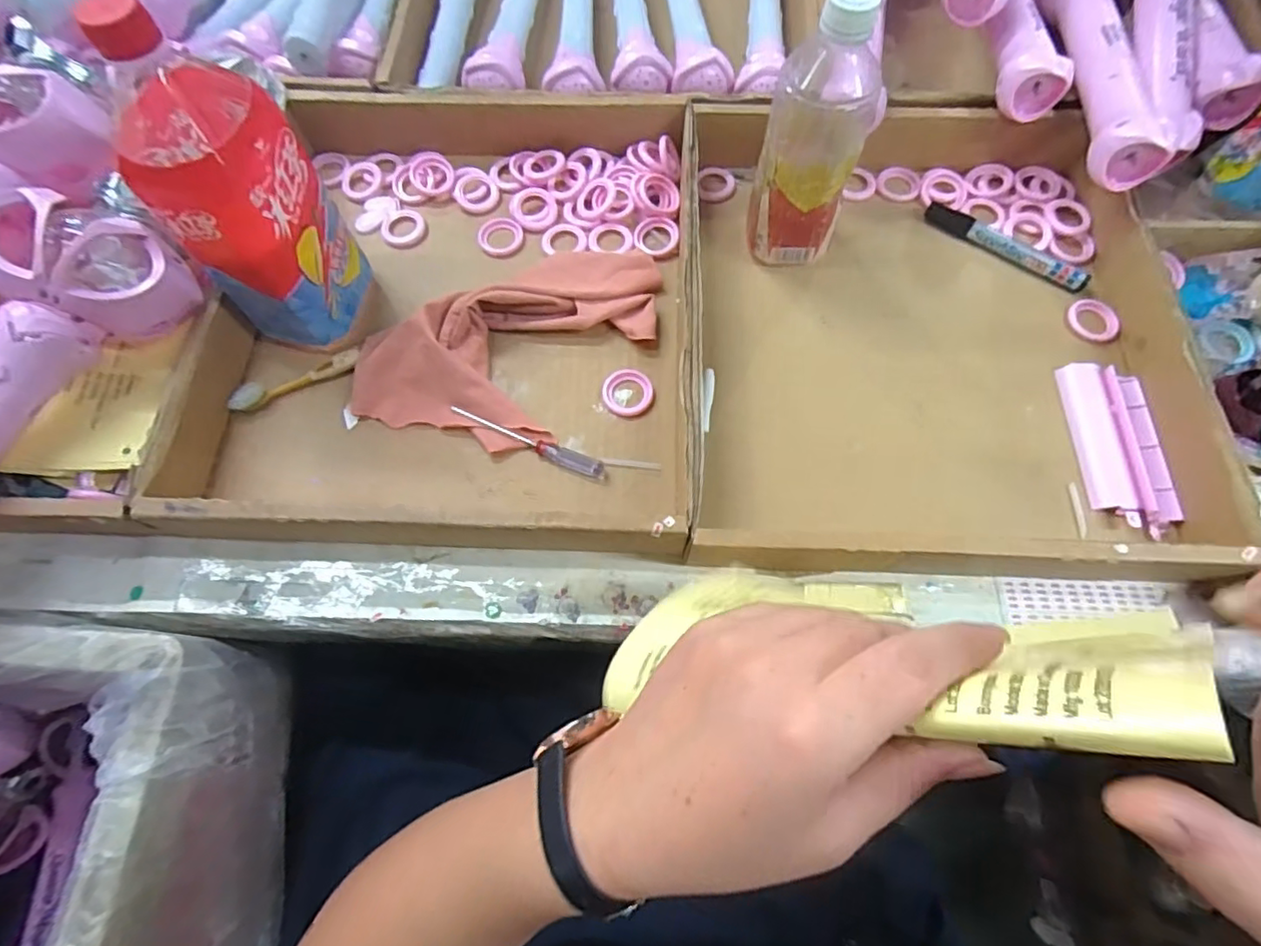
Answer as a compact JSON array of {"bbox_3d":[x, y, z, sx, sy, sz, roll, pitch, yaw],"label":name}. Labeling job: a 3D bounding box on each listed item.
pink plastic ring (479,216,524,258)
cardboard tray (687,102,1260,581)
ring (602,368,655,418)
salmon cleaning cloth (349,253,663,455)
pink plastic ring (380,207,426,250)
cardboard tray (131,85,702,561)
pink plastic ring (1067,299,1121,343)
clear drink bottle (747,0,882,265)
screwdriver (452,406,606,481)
[{"bbox_3d":[-0.110,-0.199,0.514,0.037,0.005,0.039,0,69,1],"label":"pink plastic ring"},{"bbox_3d":[0.215,-0.114,0.449,0.339,0.073,0.376,1,72,1],"label":"cardboard tray"},{"bbox_3d":[-0.002,-0.060,0.453,0.038,0.004,0.038,0,69,1],"label":"ring"},{"bbox_3d":[-0.082,-0.094,0.455,0.251,0.031,0.135,-29,72,-10],"label":"salmon cleaning cloth"},{"bbox_3d":[-0.193,-0.209,0.518,0.036,0.006,0.039,-7,69,-2],"label":"pink plastic ring"},{"bbox_3d":[-0.126,-0.136,0.452,0.351,0.060,0.377,2,72,1],"label":"cardboard tray"},{"bbox_3d":[0.363,-0.121,0.476,0.035,0.006,0.039,4,69,2],"label":"pink plastic ring"},{"bbox_3d":[0.125,-0.221,0.422,0.065,0.182,0.053,10,70,5],"label":"clear drink bottle"},{"bbox_3d":[-0.074,-0.021,0.439,0.121,0.012,0.013,21,71,8],"label":"screwdriver"}]

